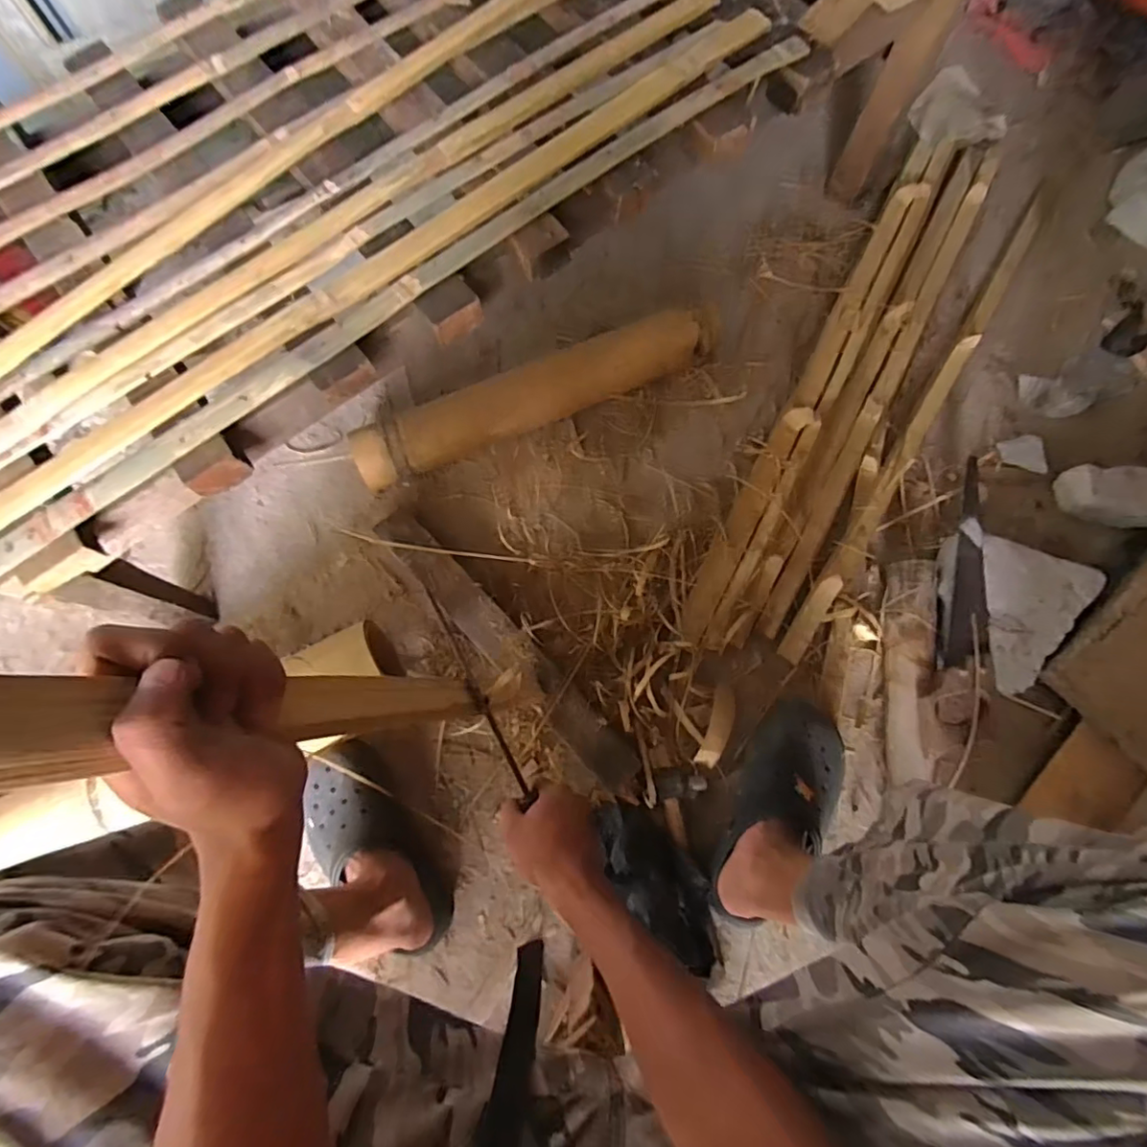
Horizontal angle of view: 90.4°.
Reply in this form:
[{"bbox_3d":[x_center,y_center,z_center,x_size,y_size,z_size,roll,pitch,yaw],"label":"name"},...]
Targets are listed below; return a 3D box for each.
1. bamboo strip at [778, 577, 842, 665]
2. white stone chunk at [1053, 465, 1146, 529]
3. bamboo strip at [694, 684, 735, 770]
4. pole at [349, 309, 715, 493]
[{"bbox_3d":[0.339,0.063,0.813,0.031,0.013,0.138,30,81,24],"label":"bamboo strip"},{"bbox_3d":[0.810,-0.110,0.839,0.157,0.069,0.085,9,73,4],"label":"white stone chunk"},{"bbox_3d":[0.193,0.204,0.761,0.032,0.018,0.106,18,74,7],"label":"bamboo strip"},{"bbox_3d":[-0.052,-0.281,0.886,0.585,0.101,0.083,-23,74,-6],"label":"pole"}]

